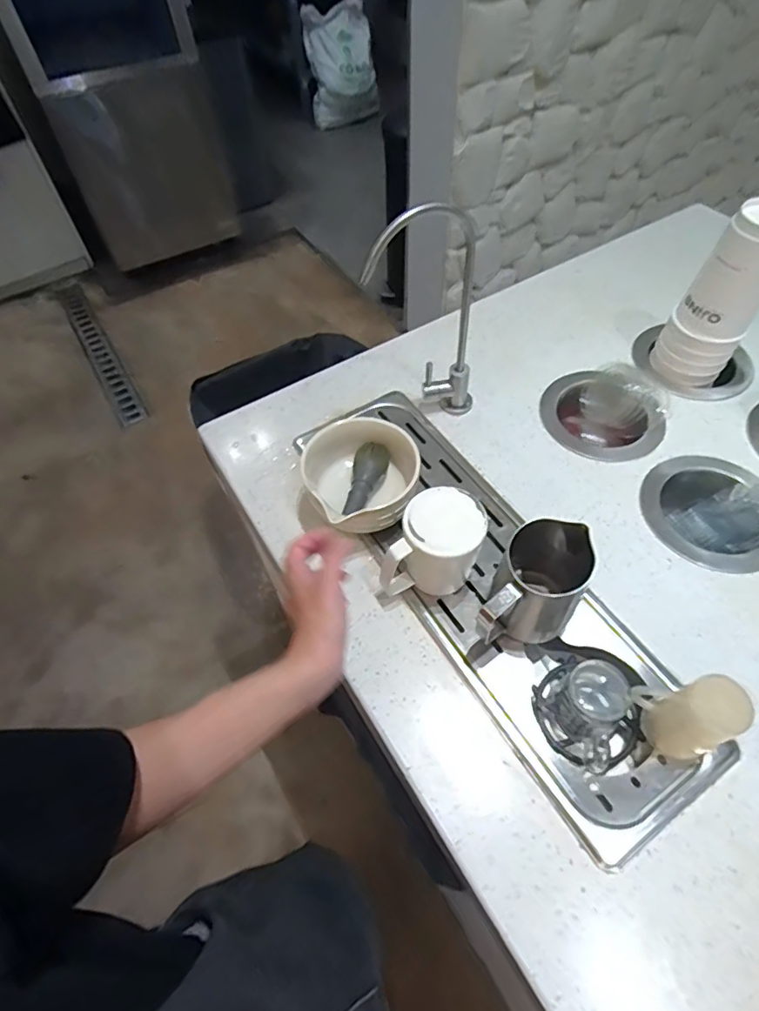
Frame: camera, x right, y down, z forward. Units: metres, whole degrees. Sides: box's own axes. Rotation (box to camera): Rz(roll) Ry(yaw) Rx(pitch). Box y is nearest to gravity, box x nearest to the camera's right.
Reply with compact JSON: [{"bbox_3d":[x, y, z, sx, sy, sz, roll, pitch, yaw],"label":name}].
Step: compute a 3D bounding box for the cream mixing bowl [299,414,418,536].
[{"bbox_3d":[-0.015,-0.028,0.579,0.115,0.076,0.128,-22,59,-11],"label":"cream mixing bowl"}]

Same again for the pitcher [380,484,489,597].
[{"bbox_3d":[0.056,0.047,0.512,0.073,0.097,0.095,22,61,16],"label":"pitcher"}]

